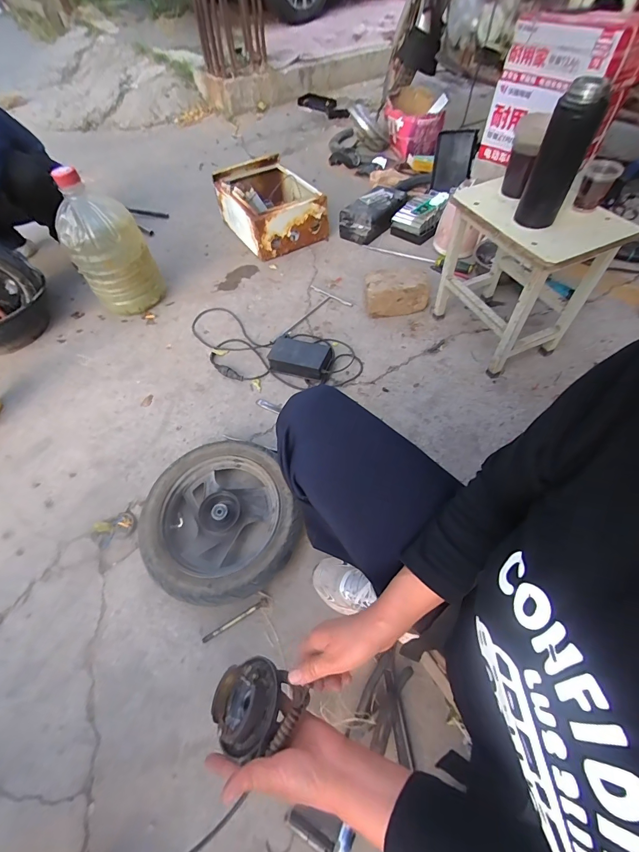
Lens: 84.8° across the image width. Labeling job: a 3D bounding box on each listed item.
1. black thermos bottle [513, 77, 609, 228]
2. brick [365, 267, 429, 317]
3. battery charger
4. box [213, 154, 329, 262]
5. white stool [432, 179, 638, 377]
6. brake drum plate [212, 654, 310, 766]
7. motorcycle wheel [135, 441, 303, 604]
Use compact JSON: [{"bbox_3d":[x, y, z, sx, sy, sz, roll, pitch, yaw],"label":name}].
[{"bbox_3d":[0.460,-0.509,0.672,0.085,0.214,0.069,27,60,18],"label":"black thermos bottle"},{"bbox_3d":[0.244,-0.429,1.136,0.203,0.116,0.104,-10,60,-2],"label":"brick"},{"bbox_3d":[-0.164,-0.243,1.069,0.576,0.074,0.249,20,64,13],"label":"battery charger"},{"bbox_3d":[-0.199,-0.882,1.417,0.305,0.164,0.413,-31,63,-14],"label":"box"},{"bbox_3d":[0.492,-0.384,0.921,0.242,0.360,0.340,-28,62,-12],"label":"white stool"},{"bbox_3d":[-0.078,0.348,0.432,0.105,0.057,0.105,-13,42,12],"label":"brake drum plate"},{"bbox_3d":[-0.214,0.209,0.799,0.338,0.082,0.333,-1,61,2],"label":"motorcycle wheel"}]

